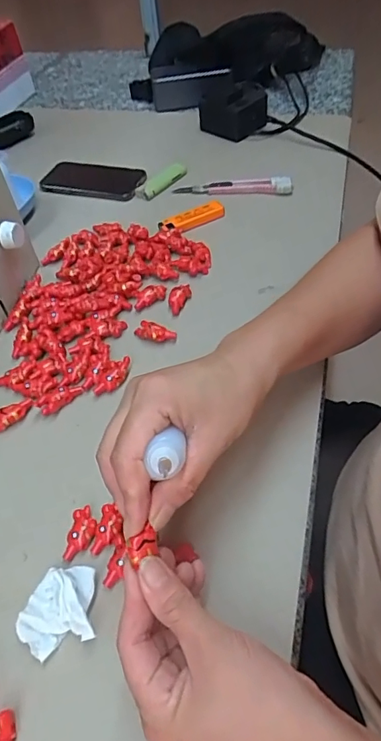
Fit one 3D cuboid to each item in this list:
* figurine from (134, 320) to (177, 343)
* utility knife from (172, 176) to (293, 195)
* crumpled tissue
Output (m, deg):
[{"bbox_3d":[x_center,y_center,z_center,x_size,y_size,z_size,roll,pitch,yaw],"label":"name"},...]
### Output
[{"bbox_3d":[-0.035,-0.036,0.452,0.041,0.013,0.014,16,55,18],"label":"figurine"},{"bbox_3d":[0.054,-0.233,0.602,0.144,0.018,0.016,3,52,9],"label":"utility knife"},{"bbox_3d":[-0.085,0.153,0.306,0.047,0.018,0.050,-8,51,-1],"label":"crumpled tissue"}]

